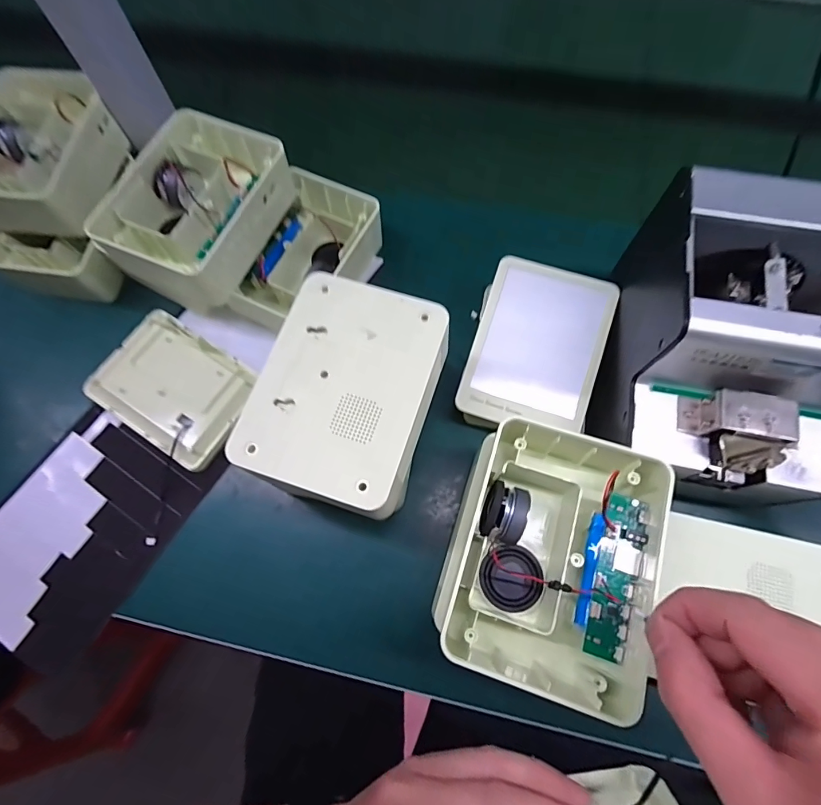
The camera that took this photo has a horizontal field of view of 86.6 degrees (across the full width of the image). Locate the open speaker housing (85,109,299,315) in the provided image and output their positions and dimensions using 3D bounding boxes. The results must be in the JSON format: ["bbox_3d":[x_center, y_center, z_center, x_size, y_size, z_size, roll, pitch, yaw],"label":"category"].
[{"bbox_3d":[-0.180,-0.159,0.369,0.106,0.055,0.157,23,72,10],"label":"open speaker housing"}]

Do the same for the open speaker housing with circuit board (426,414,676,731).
[{"bbox_3d":[0.085,0.089,0.266,0.115,0.051,0.157,18,71,9],"label":"open speaker housing with circuit board"}]

